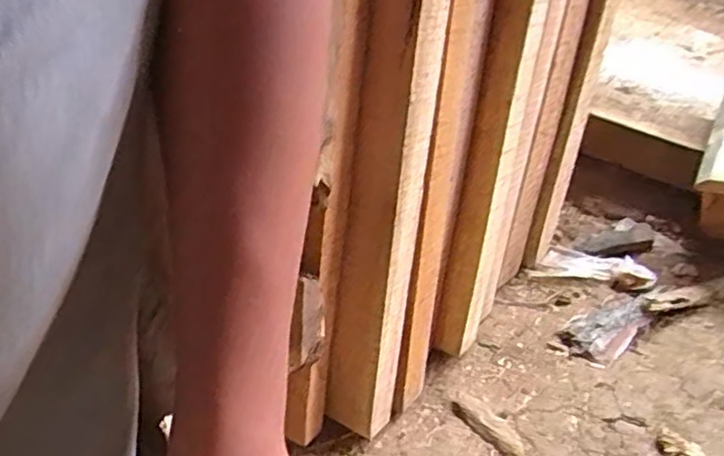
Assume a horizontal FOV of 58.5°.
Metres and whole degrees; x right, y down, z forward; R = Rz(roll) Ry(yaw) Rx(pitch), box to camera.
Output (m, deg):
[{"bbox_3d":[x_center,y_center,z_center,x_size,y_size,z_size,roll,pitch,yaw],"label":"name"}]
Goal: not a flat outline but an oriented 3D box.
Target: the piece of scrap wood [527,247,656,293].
[{"bbox_3d":[0.274,0.047,0.771,0.133,0.012,0.059,11,36,15],"label":"piece of scrap wood"}]

